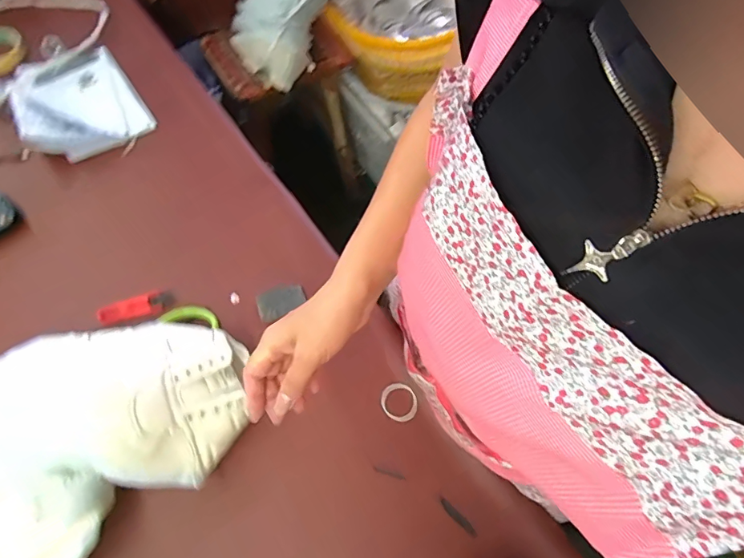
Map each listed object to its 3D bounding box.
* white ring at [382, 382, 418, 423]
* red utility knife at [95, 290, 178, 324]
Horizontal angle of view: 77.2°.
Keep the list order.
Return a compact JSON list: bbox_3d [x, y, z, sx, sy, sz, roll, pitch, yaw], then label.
[{"bbox_3d":[0.038,0.167,0.632,0.047,0.015,0.051,1,63,-3],"label":"white ring"},{"bbox_3d":[-0.341,0.041,0.671,0.103,0.019,0.027,-14,65,-10],"label":"red utility knife"}]

